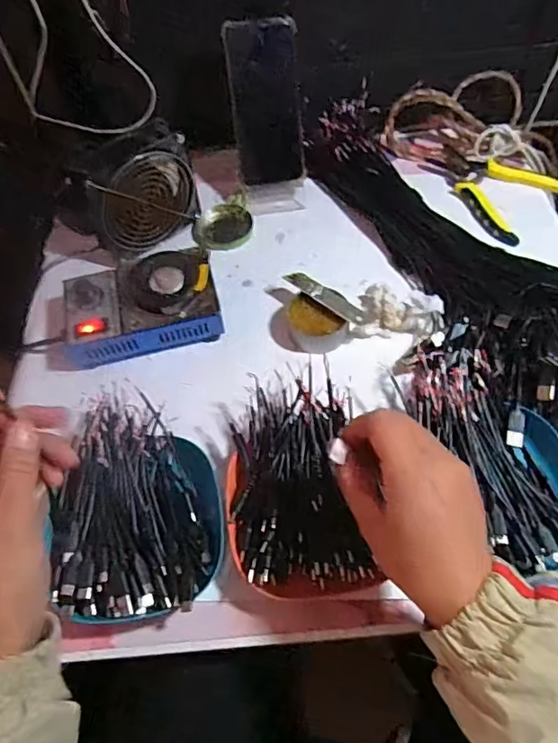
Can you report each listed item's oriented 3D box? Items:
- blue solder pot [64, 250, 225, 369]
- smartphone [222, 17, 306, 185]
[{"bbox_3d":[-0.138,-0.065,0.524,0.156,0.050,0.095,-16,60,-6],"label":"blue solder pot"},{"bbox_3d":[-0.013,-0.299,0.594,0.078,0.164,0.007,-11,31,-9],"label":"smartphone"}]

